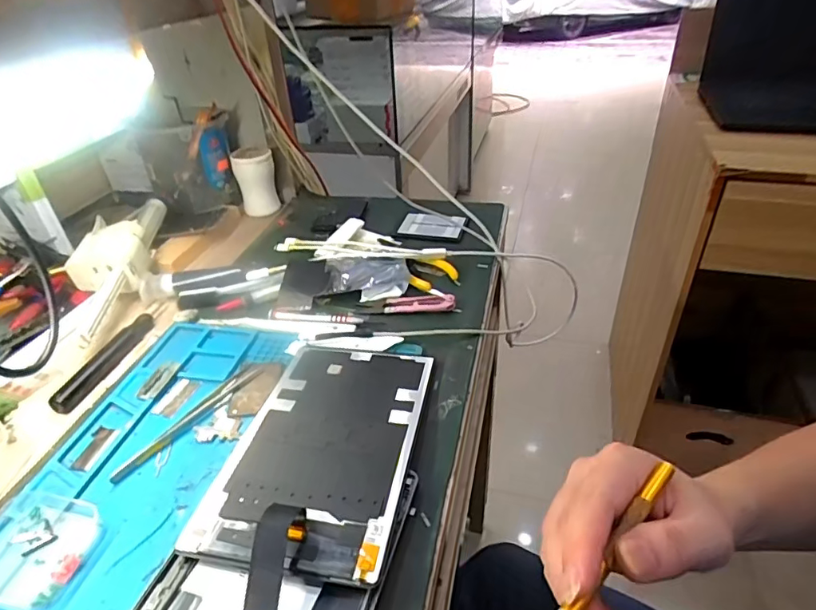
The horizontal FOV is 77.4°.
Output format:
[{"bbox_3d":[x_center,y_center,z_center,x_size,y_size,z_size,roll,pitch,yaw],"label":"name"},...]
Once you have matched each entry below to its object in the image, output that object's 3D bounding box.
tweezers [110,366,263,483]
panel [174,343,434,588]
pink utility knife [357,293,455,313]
[{"bbox_3d":[-0.167,0.088,0.397,0.012,0.004,0.133,21,41,29],"label":"tweezers"},{"bbox_3d":[-0.059,0.094,0.369,0.125,0.005,0.199,4,33,11],"label":"panel"},{"bbox_3d":[-0.002,-0.004,0.515,0.096,0.009,0.023,2,36,6],"label":"pink utility knife"}]

